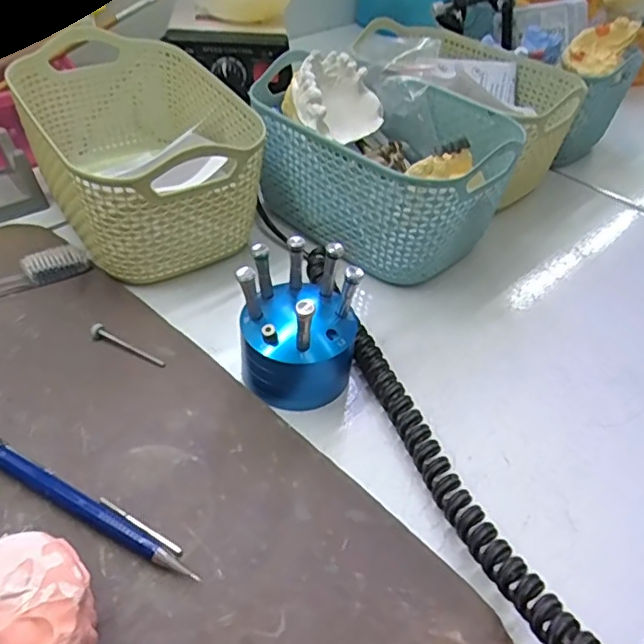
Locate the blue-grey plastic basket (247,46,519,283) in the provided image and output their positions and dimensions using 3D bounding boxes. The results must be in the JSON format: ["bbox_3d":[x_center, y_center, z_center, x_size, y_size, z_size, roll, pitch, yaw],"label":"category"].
[{"bbox_3d":[0.034,-0.104,0.403,0.171,0.084,0.115,33,49,25],"label":"blue-grey plastic basket"}]

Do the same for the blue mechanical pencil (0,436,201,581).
[{"bbox_3d":[-0.109,0.073,0.254,0.134,0.009,0.012,24,46,17],"label":"blue mechanical pencil"}]

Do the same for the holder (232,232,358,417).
[{"bbox_3d":[-0.011,0.001,0.299,0.055,0.063,0.056,4,43,-3],"label":"holder"}]

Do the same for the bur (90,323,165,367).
[{"bbox_3d":[-0.104,0.012,0.320,0.046,0.006,0.007,21,45,14],"label":"bur"}]

